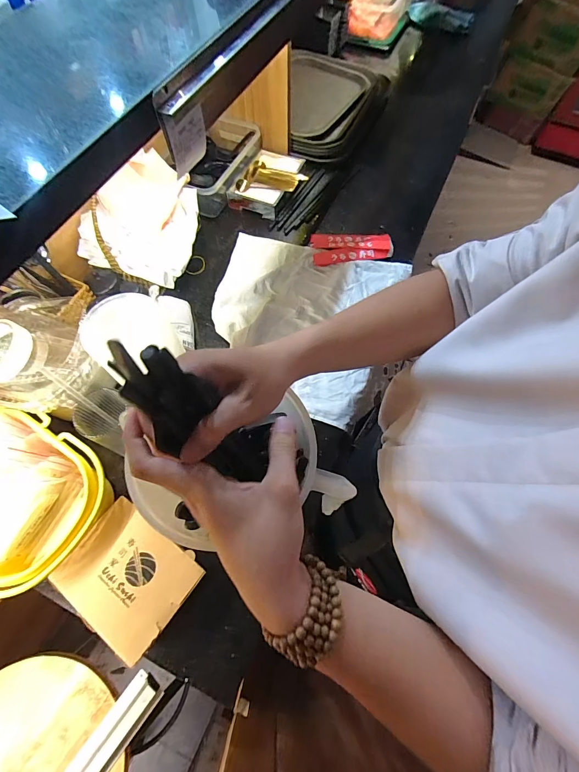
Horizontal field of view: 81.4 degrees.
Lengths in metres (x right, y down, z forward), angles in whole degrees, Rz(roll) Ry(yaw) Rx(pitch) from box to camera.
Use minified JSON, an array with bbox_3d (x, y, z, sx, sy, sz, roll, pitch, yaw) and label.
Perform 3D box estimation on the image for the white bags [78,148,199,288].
[{"bbox_3d":[-0.280,-0.317,0.635,0.176,0.103,0.210,7,66,1],"label":"white bags"}]

